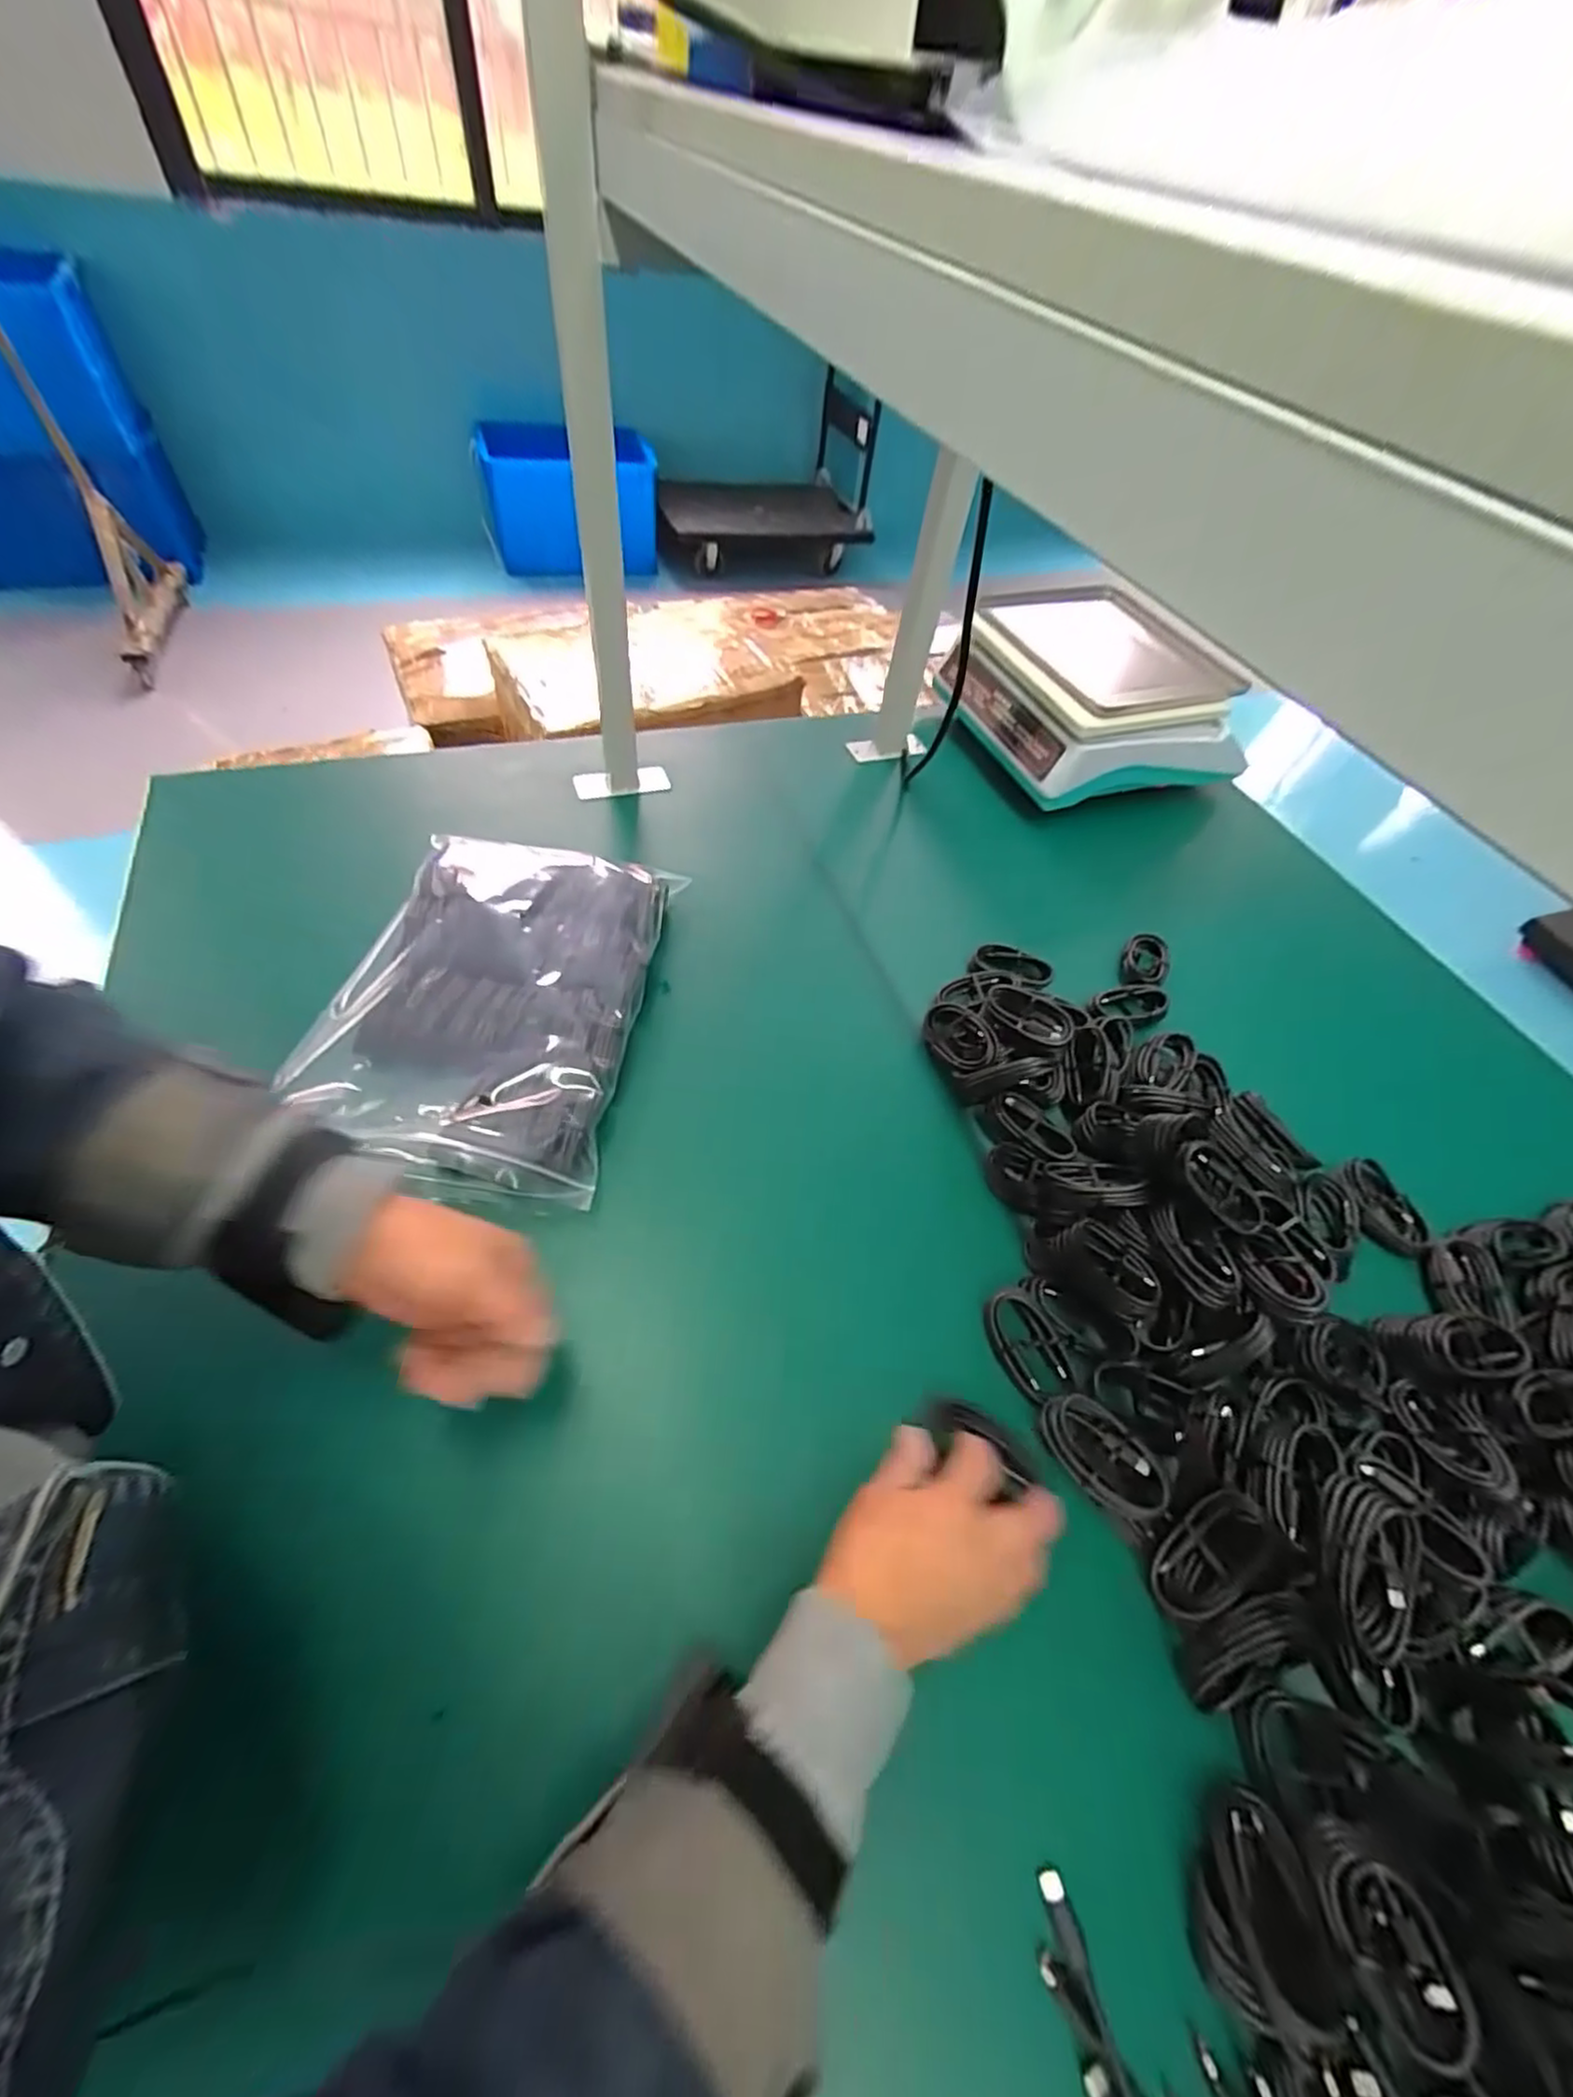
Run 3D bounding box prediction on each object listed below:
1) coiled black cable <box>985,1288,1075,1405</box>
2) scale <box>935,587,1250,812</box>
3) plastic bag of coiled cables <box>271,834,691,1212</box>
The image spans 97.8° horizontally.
[{"bbox_3d":[0.153,0.188,0.436,0.035,0.028,0.068,-20,60,-20],"label":"coiled black cable"},{"bbox_3d":[0.373,-0.423,0.857,0.306,0.118,0.264,-14,58,-17],"label":"scale"},{"bbox_3d":[-0.236,-0.045,0.537,0.236,0.055,0.337,8,54,-2],"label":"plastic bag of coiled cables"}]

